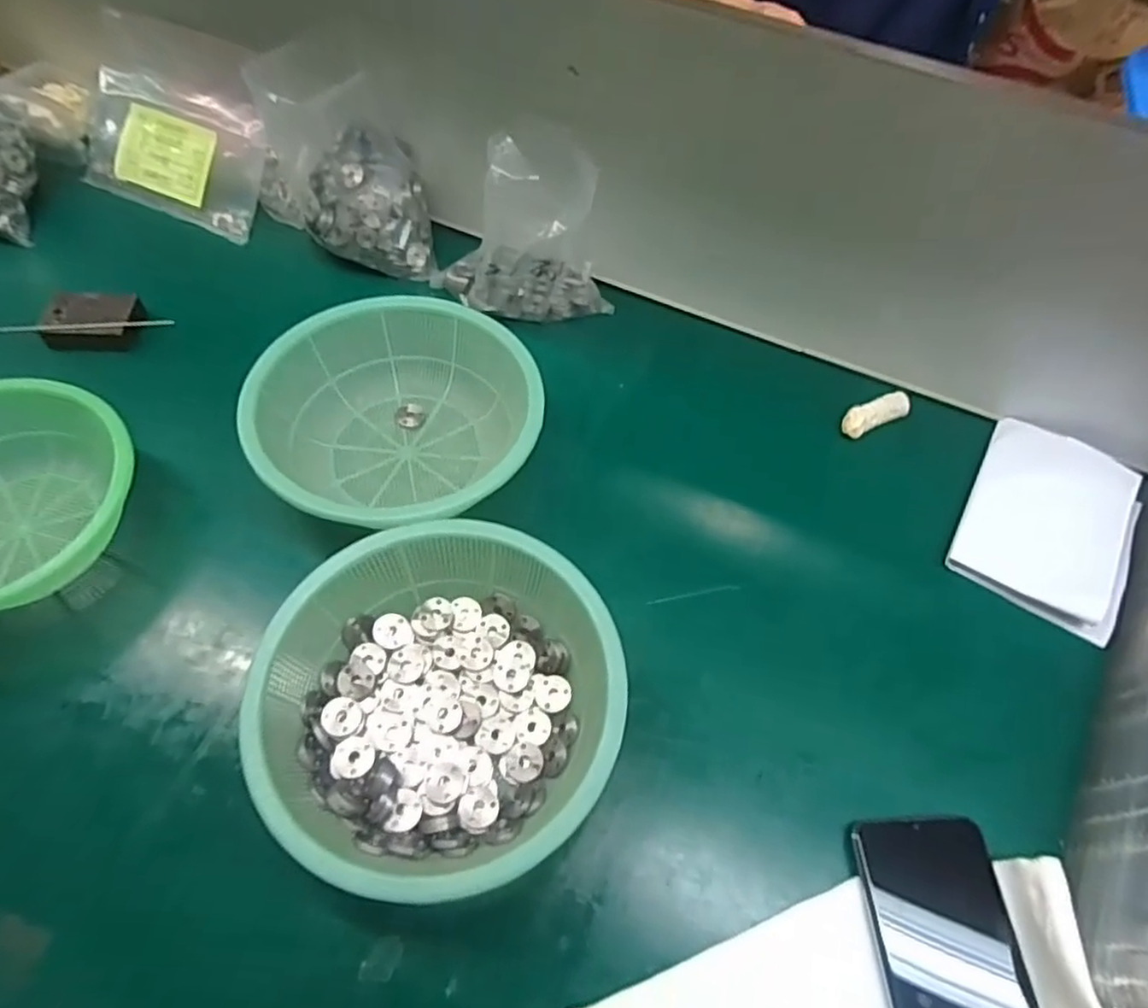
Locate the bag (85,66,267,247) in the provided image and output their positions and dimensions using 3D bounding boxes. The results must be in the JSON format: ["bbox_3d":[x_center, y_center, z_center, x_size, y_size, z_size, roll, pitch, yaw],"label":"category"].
[{"bbox_3d":[-0.356,-0.315,0.611,0.177,0.020,0.108,21,103,10],"label":"bag"}]

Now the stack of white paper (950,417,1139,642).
[{"bbox_3d":[0.343,0.008,0.489,0.105,0.017,0.155,30,61,14],"label":"stack of white paper"}]

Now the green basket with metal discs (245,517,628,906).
[{"bbox_3d":[-0.070,0.107,0.375,0.179,0.068,0.180,2,58,-3],"label":"green basket with metal discs"}]

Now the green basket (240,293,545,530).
[{"bbox_3d":[-0.117,-0.055,0.469,0.186,0.065,0.181,2,58,-3],"label":"green basket"}]

